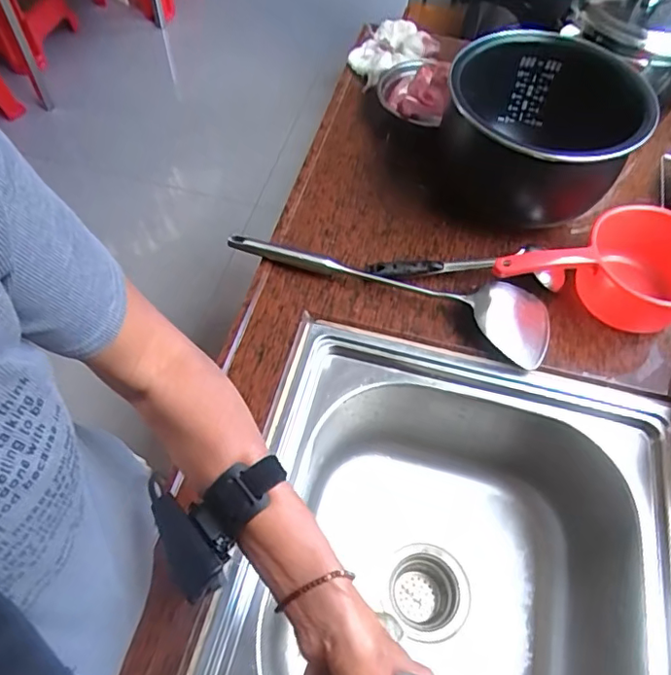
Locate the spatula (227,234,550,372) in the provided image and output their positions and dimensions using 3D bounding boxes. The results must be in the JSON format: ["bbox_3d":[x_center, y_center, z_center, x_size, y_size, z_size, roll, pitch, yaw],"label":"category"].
[{"bbox_3d":[0.067,-0.075,0.641,0.379,0.042,0.088,21,60,10],"label":"spatula"}]

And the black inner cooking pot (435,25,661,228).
[{"bbox_3d":[0.240,-0.238,0.675,0.216,0.162,0.228,1,58,-2],"label":"black inner cooking pot"}]

